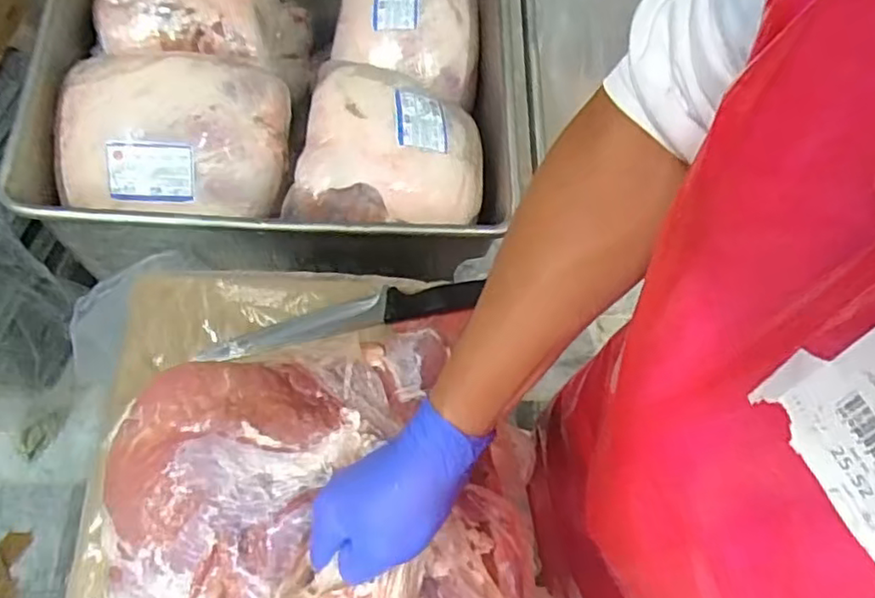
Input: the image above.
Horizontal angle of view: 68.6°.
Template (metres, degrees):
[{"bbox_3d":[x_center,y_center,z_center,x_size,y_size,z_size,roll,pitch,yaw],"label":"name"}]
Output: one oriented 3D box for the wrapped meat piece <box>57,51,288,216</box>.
[{"bbox_3d":[-0.376,-0.233,0.908,0.290,0.138,0.243,0,70,-3],"label":"wrapped meat piece"}]

